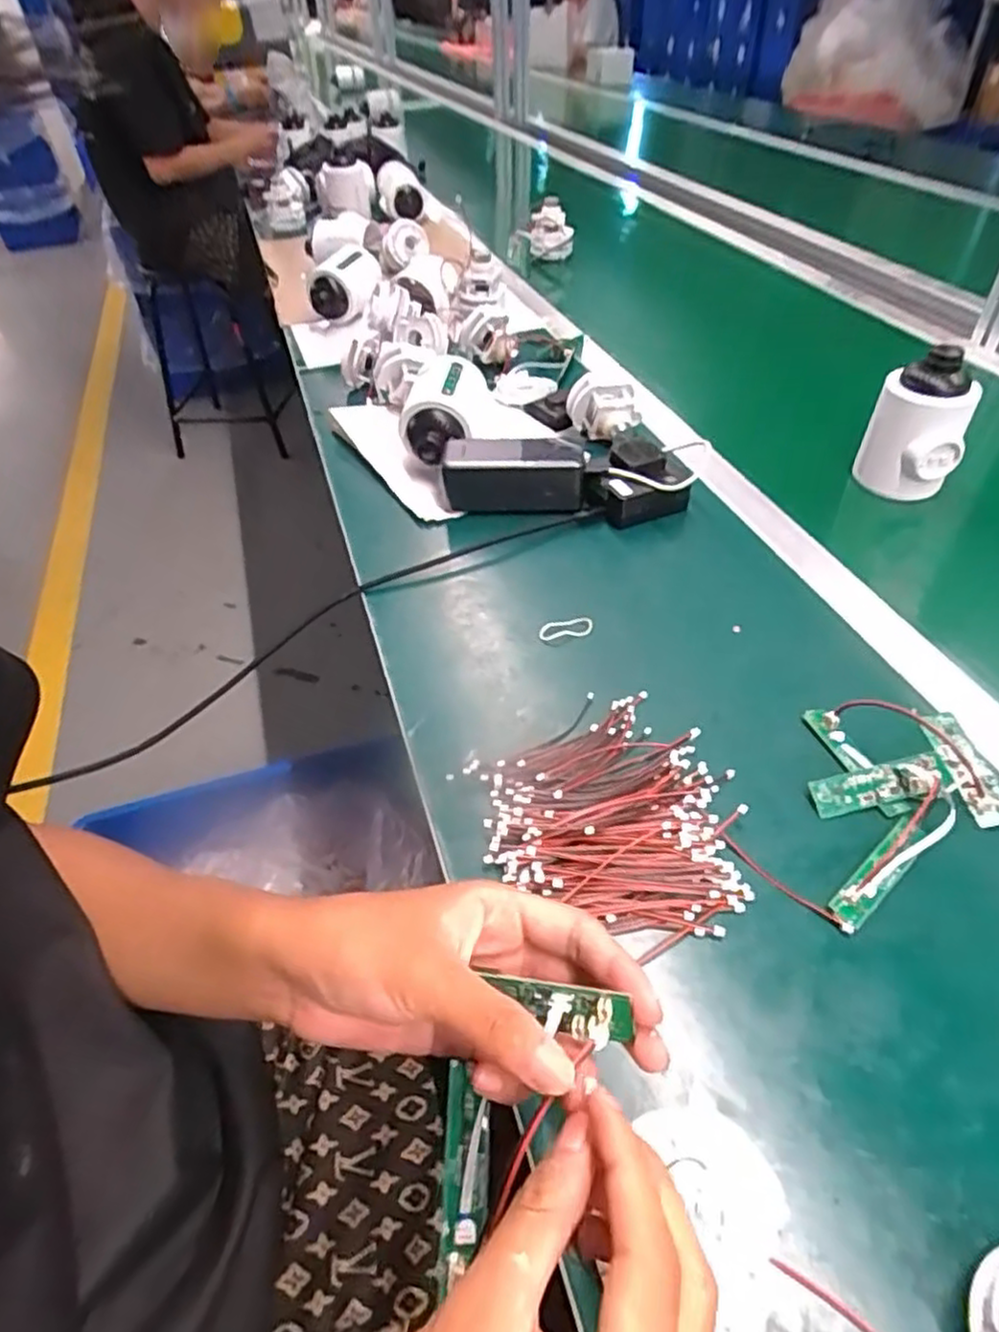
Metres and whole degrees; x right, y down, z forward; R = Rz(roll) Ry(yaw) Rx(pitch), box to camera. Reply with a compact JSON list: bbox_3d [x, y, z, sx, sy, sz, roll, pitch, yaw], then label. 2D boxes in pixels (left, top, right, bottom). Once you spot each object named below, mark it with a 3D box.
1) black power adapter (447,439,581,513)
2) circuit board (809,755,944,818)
[{"bbox_3d":[0.013,-0.174,0.644,0.126,0.053,0.053,5,47,7],"label":"black power adapter"},{"bbox_3d":[0.227,0.072,0.420,0.077,0.006,0.023,-14,74,6],"label":"circuit board"}]

